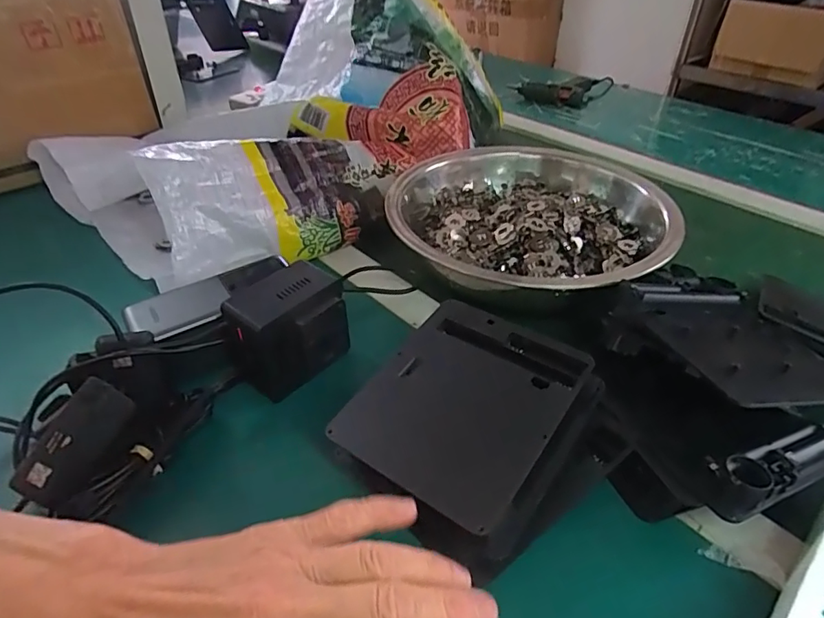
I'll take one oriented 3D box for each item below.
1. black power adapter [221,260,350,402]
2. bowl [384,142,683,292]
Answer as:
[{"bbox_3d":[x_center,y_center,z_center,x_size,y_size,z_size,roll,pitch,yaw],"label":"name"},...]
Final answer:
[{"bbox_3d":[-0.088,0.018,0.380,0.058,0.070,0.080,29,46,33],"label":"black power adapter"},{"bbox_3d":[0.119,-0.080,0.509,0.213,0.070,0.254,-15,40,-19],"label":"bowl"}]

